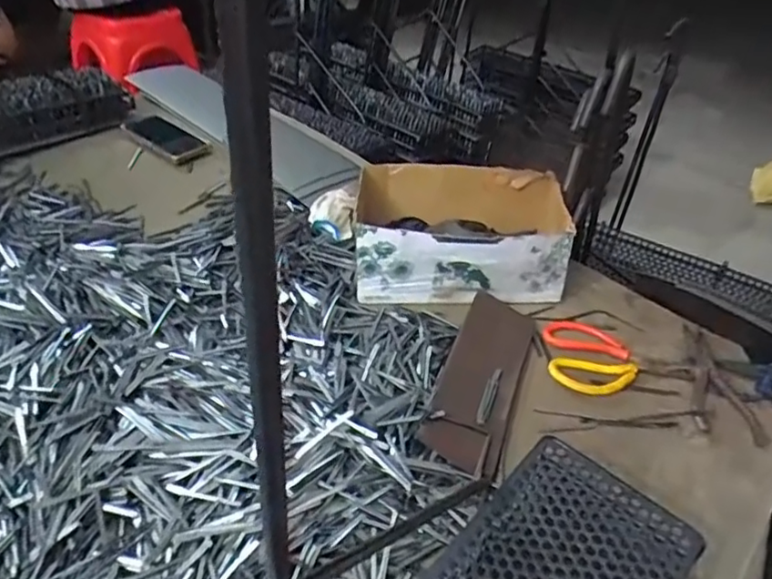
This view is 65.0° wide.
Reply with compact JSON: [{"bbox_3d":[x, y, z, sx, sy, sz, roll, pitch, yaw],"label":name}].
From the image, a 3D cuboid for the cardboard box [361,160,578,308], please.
[{"bbox_3d":[0.102,-0.083,0.841,0.300,0.109,0.206,5,37,1],"label":"cardboard box"}]

